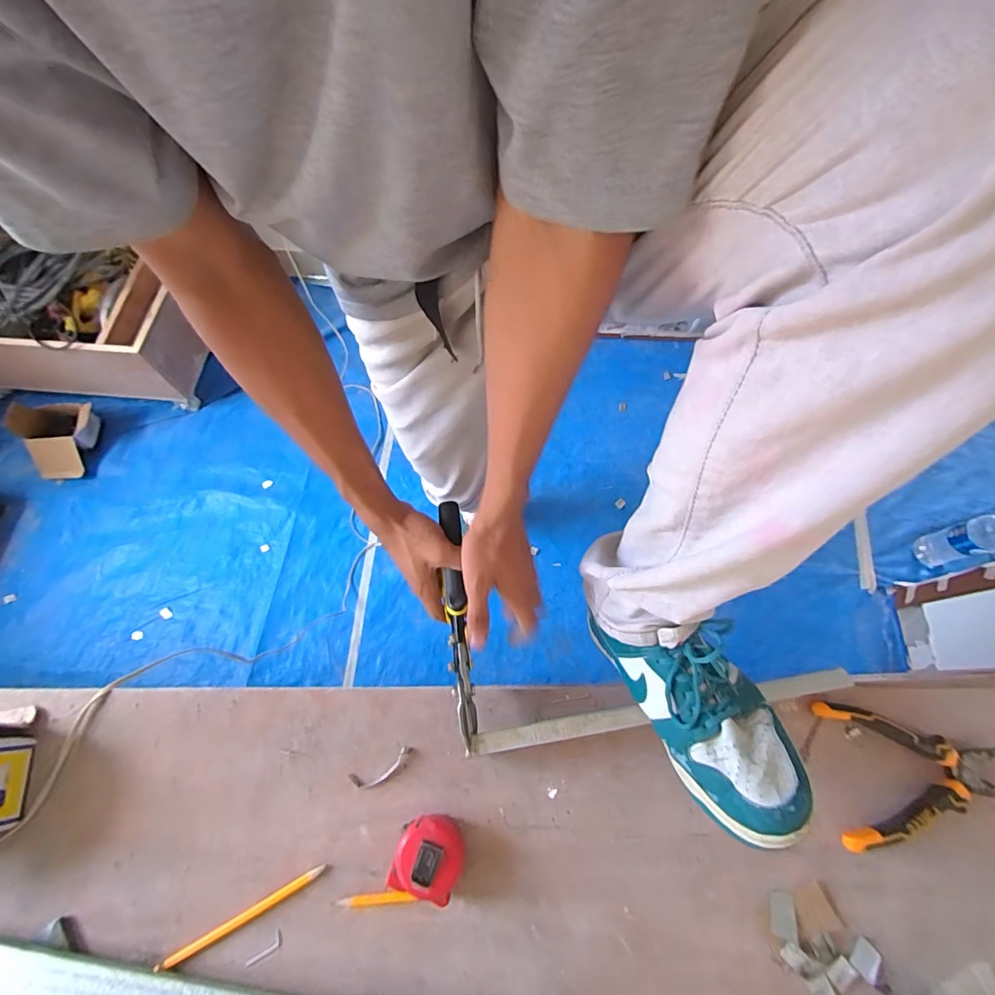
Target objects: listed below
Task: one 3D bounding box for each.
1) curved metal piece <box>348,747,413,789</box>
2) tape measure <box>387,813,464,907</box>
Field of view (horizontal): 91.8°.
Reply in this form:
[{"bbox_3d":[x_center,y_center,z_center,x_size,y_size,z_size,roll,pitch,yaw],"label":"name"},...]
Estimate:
[{"bbox_3d":[-0.118,0.280,0.494,0.066,0.004,0.021,-24,69,-8],"label":"curved metal piece"},{"bbox_3d":[-0.063,0.337,0.459,0.062,0.041,0.065,14,69,7],"label":"tape measure"}]

